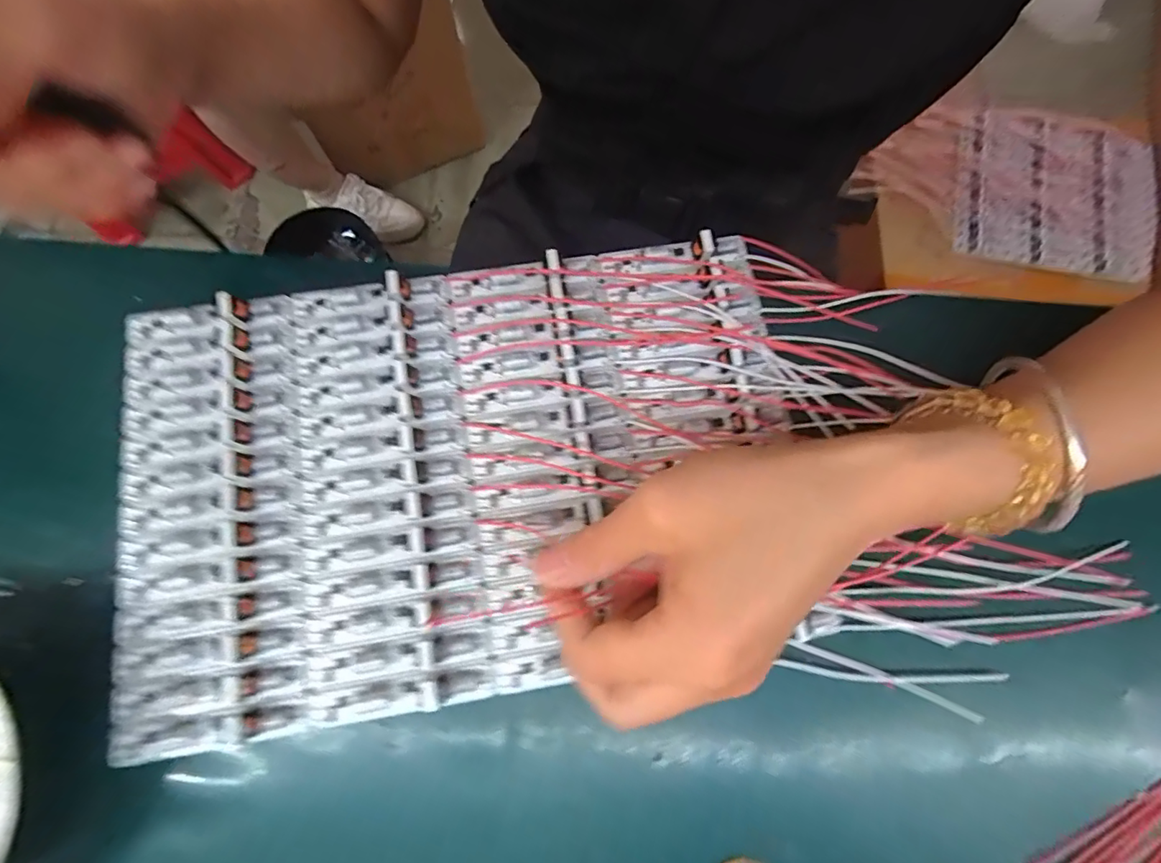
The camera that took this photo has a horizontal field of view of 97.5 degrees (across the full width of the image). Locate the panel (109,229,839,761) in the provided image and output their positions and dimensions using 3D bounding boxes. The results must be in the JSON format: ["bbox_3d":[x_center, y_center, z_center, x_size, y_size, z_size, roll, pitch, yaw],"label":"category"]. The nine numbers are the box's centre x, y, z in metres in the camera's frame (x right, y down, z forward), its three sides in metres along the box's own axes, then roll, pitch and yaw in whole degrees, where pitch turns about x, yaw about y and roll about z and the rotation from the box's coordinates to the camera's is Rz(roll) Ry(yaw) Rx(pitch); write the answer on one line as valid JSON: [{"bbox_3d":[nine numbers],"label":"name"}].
[{"bbox_3d":[-0.054,0.014,0.227,0.292,0.015,0.190,-9,78,-3],"label":"panel"}]

